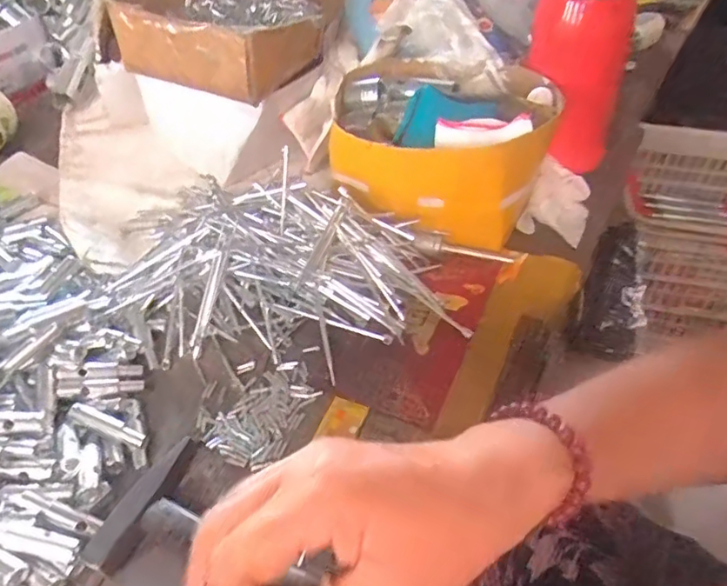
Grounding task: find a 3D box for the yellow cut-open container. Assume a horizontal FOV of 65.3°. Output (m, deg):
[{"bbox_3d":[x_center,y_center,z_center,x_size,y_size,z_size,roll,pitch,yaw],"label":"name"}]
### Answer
[{"bbox_3d":[0.062,-0.127,0.477,0.176,0.084,0.136,12,47,10],"label":"yellow cut-open container"}]

